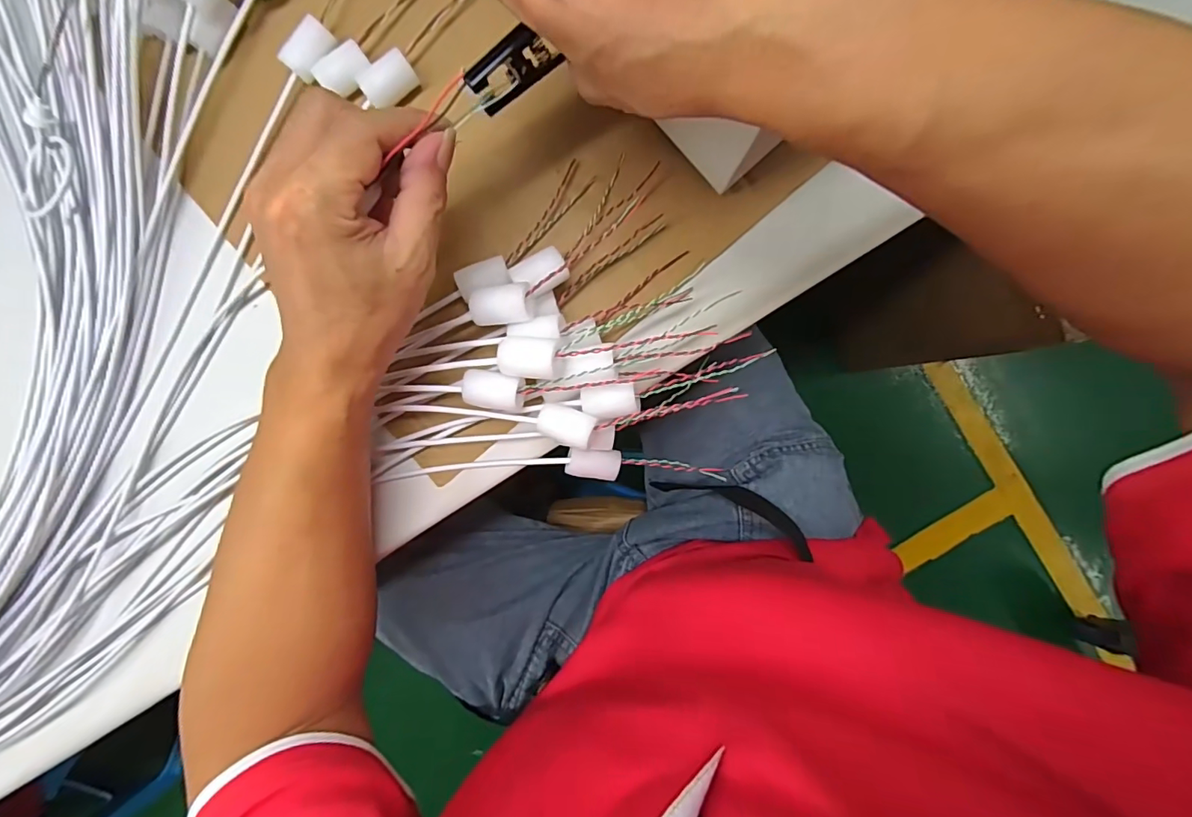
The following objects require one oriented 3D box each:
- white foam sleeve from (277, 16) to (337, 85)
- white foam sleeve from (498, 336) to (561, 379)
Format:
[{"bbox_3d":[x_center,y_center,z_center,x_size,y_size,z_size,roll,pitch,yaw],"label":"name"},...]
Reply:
[{"bbox_3d":[-0.177,-0.221,0.316,0.020,0.015,0.033,33,90,-2],"label":"white foam sleeve"},{"bbox_3d":[-0.037,-0.028,0.280,0.032,0.017,0.022,4,91,-2],"label":"white foam sleeve"}]

